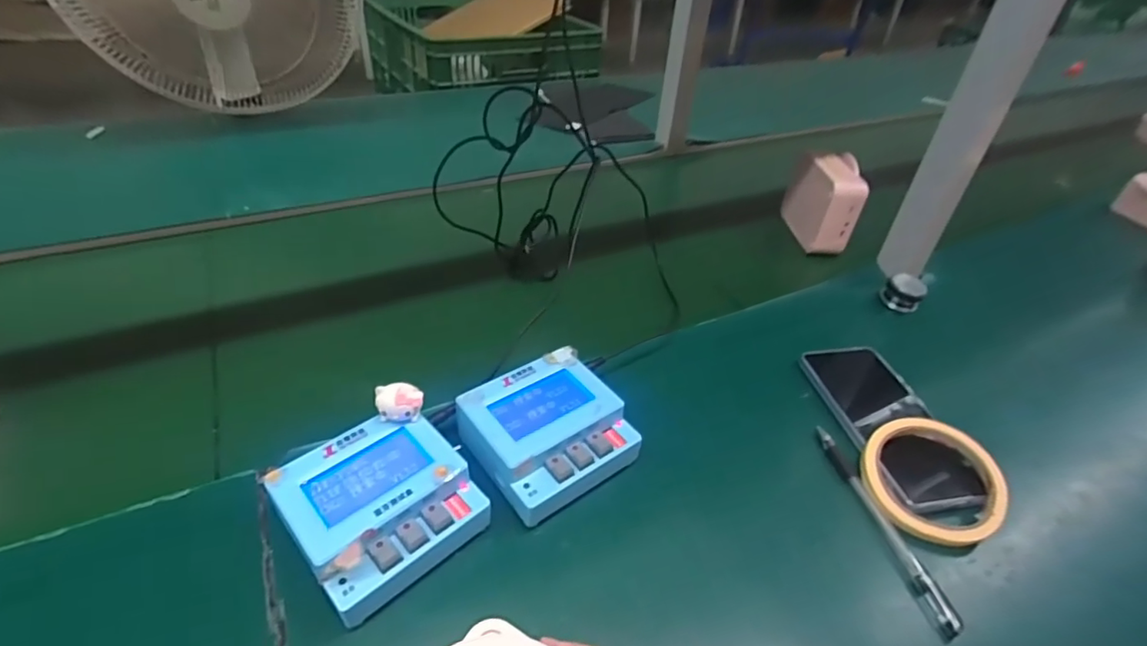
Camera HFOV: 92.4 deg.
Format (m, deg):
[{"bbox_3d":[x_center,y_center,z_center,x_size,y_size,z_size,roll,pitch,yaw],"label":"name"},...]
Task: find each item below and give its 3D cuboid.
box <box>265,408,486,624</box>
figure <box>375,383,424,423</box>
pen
[{"bbox_3d":[-0.119,0.119,0.350,0.100,0.053,0.101,-28,48,-34],"label":"box"},{"bbox_3d":[-0.117,0.055,0.371,0.029,0.026,0.020,-12,41,-20],"label":"figure"},{"bbox_3d":[0.218,0.139,0.392,0.012,0.011,0.156,-4,39,-11],"label":"pen"}]

